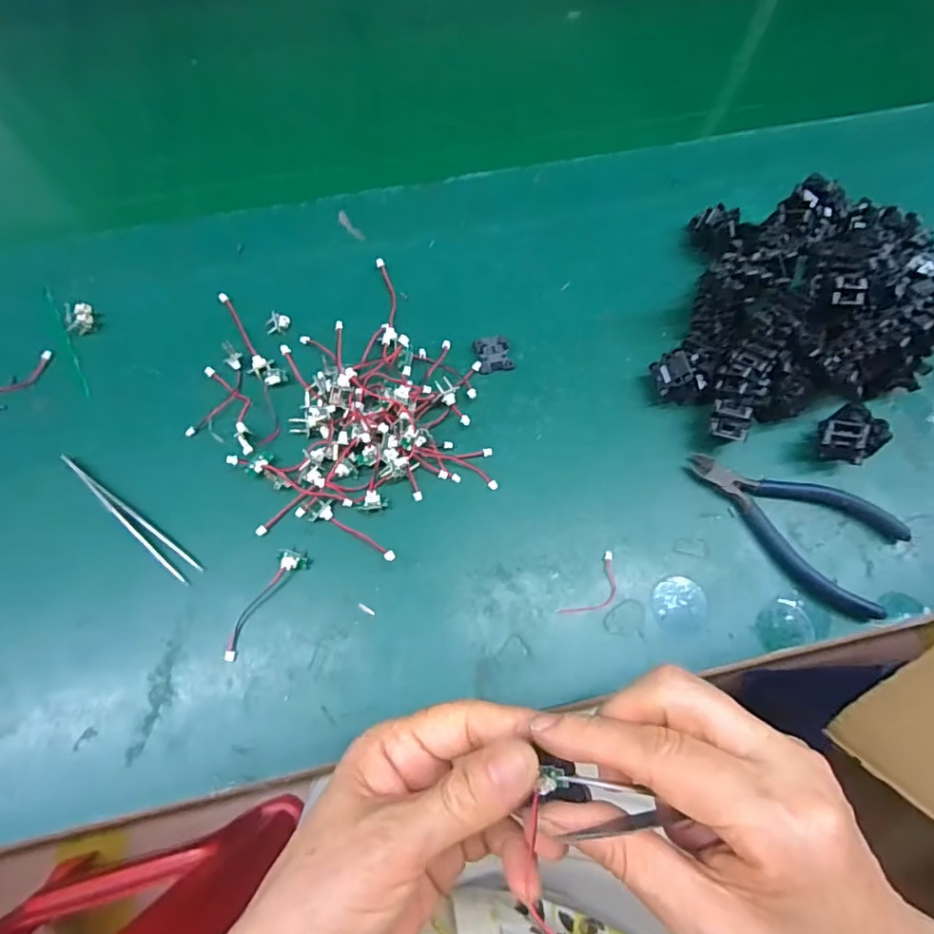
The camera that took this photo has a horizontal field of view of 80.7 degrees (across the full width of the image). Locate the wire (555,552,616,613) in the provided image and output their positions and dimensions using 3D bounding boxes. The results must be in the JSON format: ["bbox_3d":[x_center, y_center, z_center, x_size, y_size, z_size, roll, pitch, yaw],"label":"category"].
[{"bbox_3d":[0.068,0.066,0.291,0.018,0.004,0.043,41,74,12],"label":"wire"}]

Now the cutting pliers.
[{"bbox_3d":[0.180,0.027,0.305,0.117,0.013,0.058,37,74,11],"label":"cutting pliers"}]

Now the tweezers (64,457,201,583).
[{"bbox_3d":[-0.186,0.027,0.297,0.103,0.009,0.011,35,73,10],"label":"tweezers"}]

